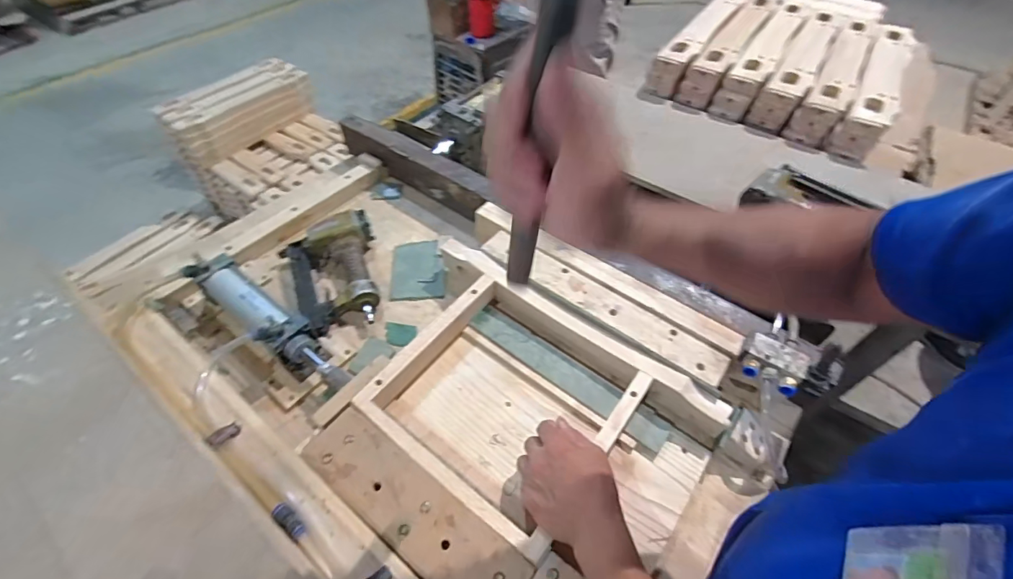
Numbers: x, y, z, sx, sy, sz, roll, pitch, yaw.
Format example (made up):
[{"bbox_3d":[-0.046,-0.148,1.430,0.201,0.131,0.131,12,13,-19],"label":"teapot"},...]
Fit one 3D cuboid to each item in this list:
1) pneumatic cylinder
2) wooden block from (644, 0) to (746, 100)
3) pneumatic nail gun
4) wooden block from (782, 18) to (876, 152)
[{"bbox_3d":[-0.345,0.048,0.655,0.311,0.067,0.065,32,57,22],"label":"pneumatic cylinder"},{"bbox_3d":[0.457,-0.591,1.053,0.076,0.079,0.461,29,56,20],"label":"wooden block"},{"bbox_3d":[-0.279,-0.028,0.751,0.153,0.064,0.211,-21,55,-17],"label":"pneumatic nail gun"},{"bbox_3d":[0.695,-0.450,0.947,0.081,0.082,0.450,28,56,19],"label":"wooden block"}]

